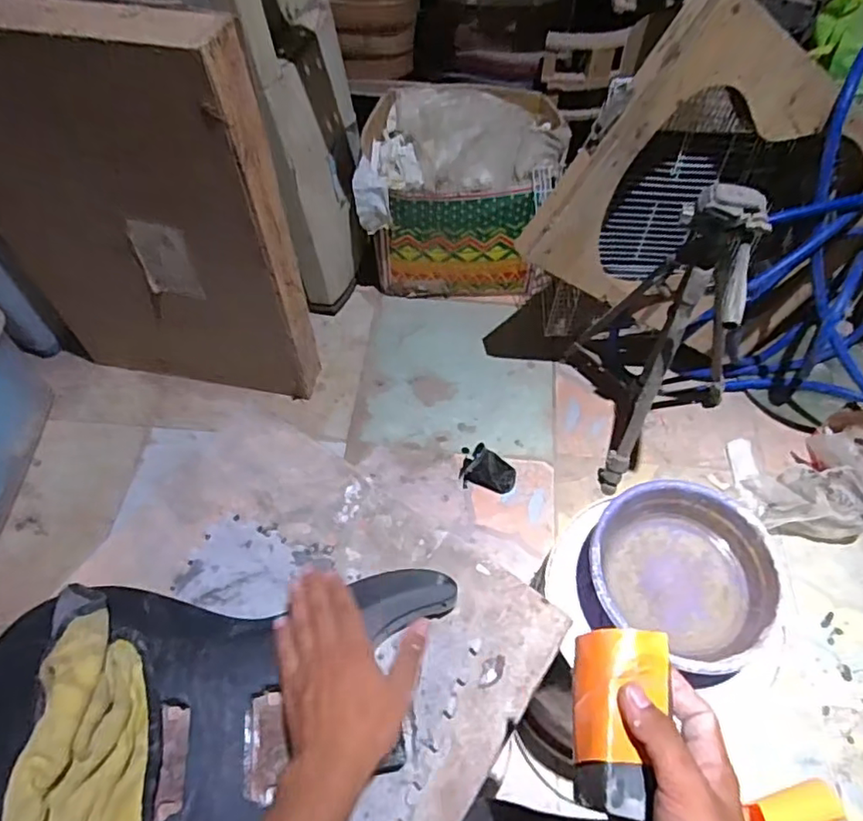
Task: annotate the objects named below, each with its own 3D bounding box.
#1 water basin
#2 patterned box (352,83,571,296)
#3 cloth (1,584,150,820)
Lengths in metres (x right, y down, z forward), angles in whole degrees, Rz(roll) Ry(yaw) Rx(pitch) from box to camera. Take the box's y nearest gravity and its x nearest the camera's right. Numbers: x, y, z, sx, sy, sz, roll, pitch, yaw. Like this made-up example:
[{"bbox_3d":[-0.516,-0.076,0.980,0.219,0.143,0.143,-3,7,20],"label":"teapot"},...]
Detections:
[{"bbox_3d":[0.276,0.179,0.671,0.195,0.061,0.189,0,57,0],"label":"water basin"},{"bbox_3d":[0.059,-0.477,1.328,0.392,0.316,0.334,1,57,0],"label":"patterned box"},{"bbox_3d":[-0.278,0.259,0.468,0.098,0.056,0.261,-6,58,-4],"label":"cloth"}]

